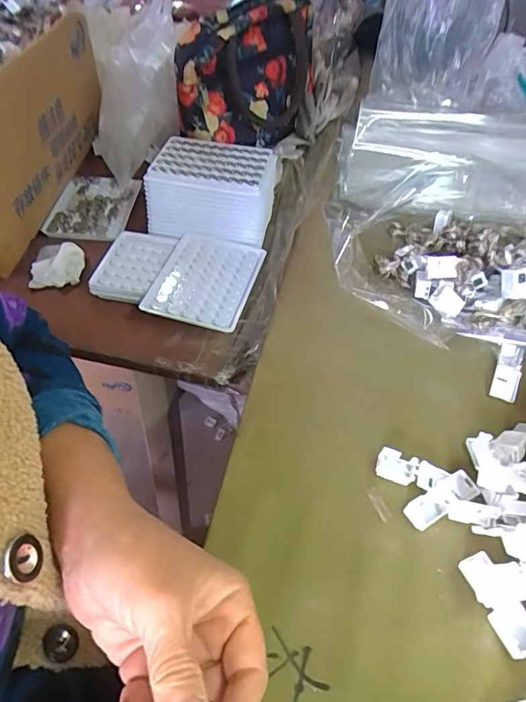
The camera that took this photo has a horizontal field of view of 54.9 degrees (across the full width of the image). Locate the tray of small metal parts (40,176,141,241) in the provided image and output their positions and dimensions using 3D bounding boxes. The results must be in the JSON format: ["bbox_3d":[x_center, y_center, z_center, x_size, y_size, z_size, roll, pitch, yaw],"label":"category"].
[{"bbox_3d":[-0.207,-0.176,0.620,0.087,0.021,0.124,3,48,-1],"label":"tray of small metal parts"}]

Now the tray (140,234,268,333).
[{"bbox_3d":[-0.061,-0.072,0.517,0.098,0.016,0.120,12,47,9],"label":"tray"}]

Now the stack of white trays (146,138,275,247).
[{"bbox_3d":[-0.056,-0.177,0.570,0.132,0.075,0.102,9,46,6],"label":"stack of white trays"}]

